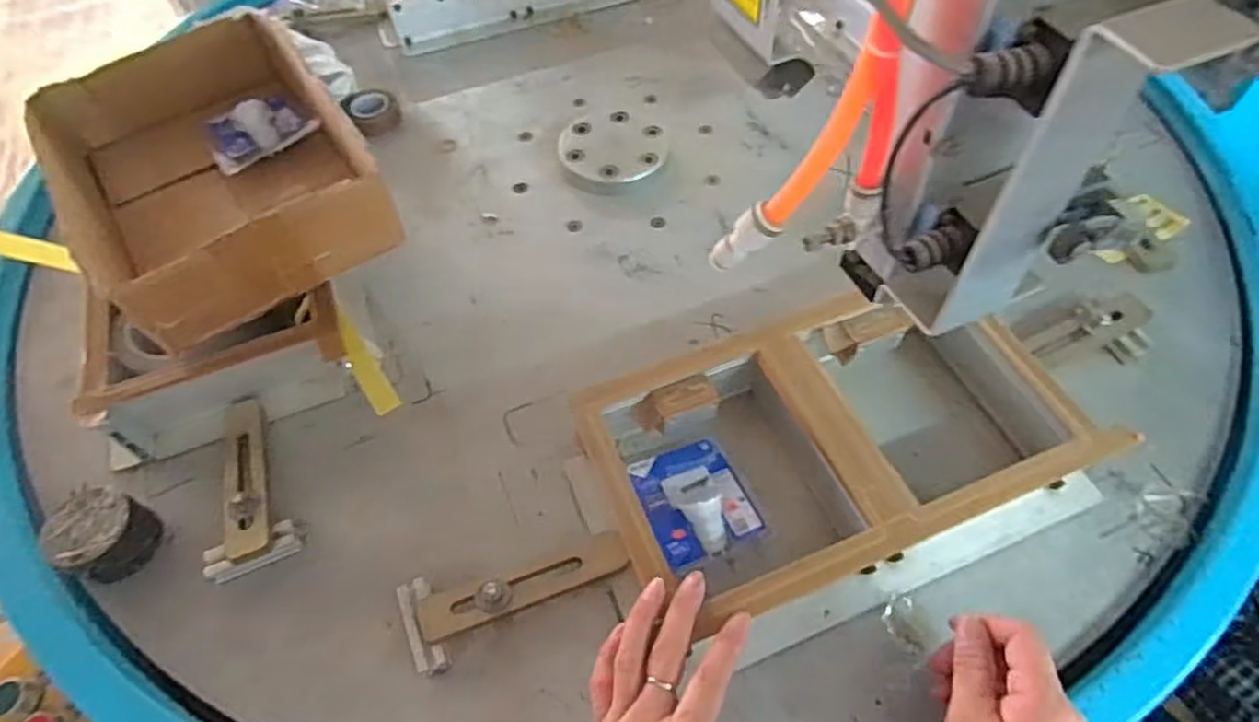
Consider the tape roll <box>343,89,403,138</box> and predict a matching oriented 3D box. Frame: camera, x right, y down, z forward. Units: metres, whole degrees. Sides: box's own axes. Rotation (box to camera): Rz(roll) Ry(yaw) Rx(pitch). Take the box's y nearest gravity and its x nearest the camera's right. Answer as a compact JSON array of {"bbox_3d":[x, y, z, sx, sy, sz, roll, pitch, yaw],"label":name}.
[{"bbox_3d":[-0.296,-0.291,0.801,0.059,0.025,0.068,-21,57,-12],"label":"tape roll"}]

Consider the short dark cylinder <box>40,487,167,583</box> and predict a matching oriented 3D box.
[{"bbox_3d":[-0.382,0.126,0.499,0.057,0.040,0.056,-1,55,1],"label":"short dark cylinder"}]

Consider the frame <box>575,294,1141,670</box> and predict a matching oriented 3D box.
[{"bbox_3d":[0.151,0.065,0.513,0.340,0.070,0.199,-20,57,-11],"label":"frame"}]

